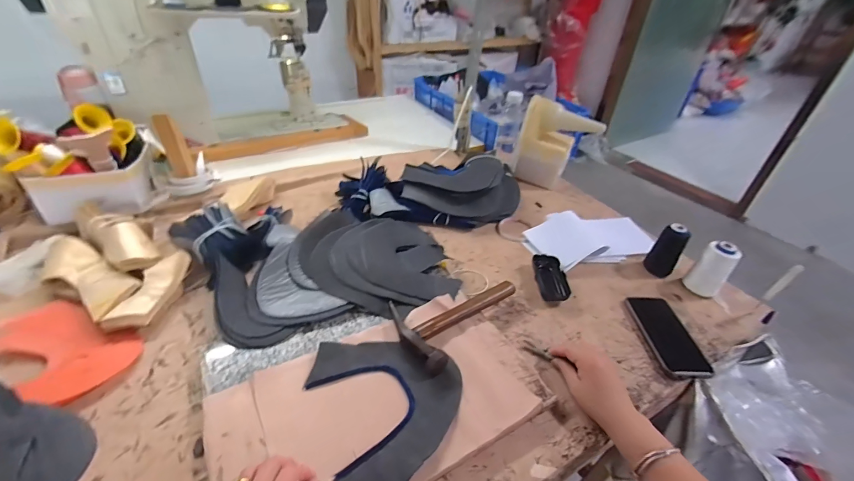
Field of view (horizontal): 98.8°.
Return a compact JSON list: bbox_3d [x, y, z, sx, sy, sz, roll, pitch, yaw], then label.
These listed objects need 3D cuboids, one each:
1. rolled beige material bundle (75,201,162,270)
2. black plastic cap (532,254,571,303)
[{"bbox_3d":[-0.550,-0.013,0.646,0.204,0.045,0.069,26,43,26],"label":"rolled beige material bundle"},{"bbox_3d":[0.232,0.071,0.687,0.055,0.020,0.116,5,38,1],"label":"black plastic cap"}]

